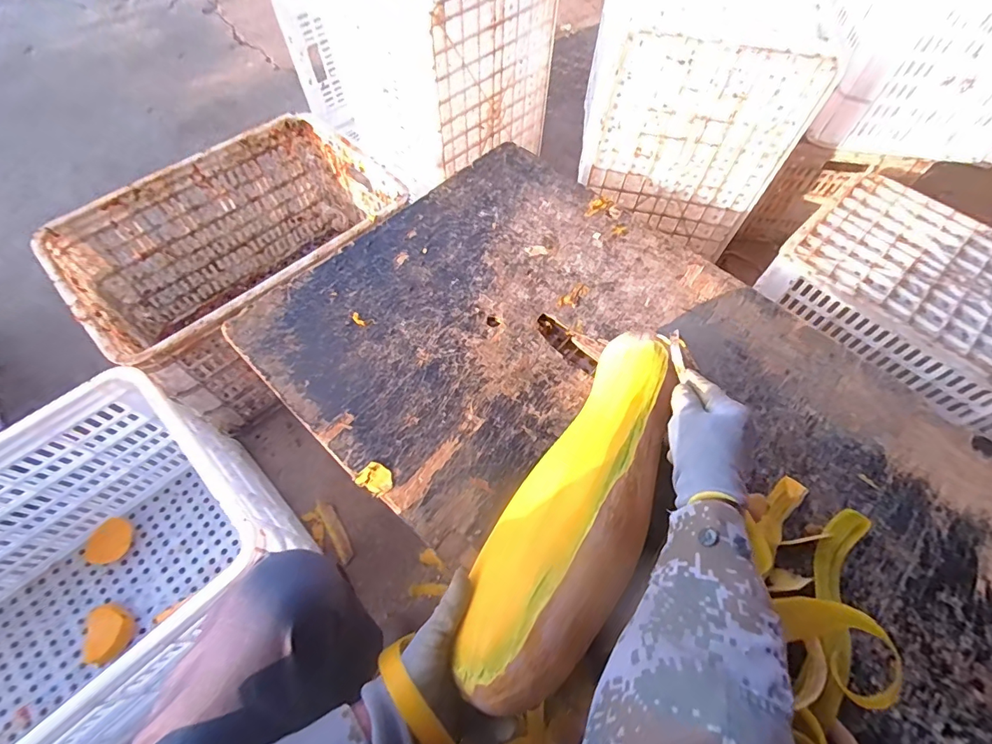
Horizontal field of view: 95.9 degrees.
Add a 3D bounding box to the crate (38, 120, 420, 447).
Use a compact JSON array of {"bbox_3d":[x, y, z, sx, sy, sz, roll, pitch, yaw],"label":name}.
[{"bbox_3d":[-0.432,-0.191,0.849,0.366,0.273,0.516,39,69,17],"label":"crate"}]

